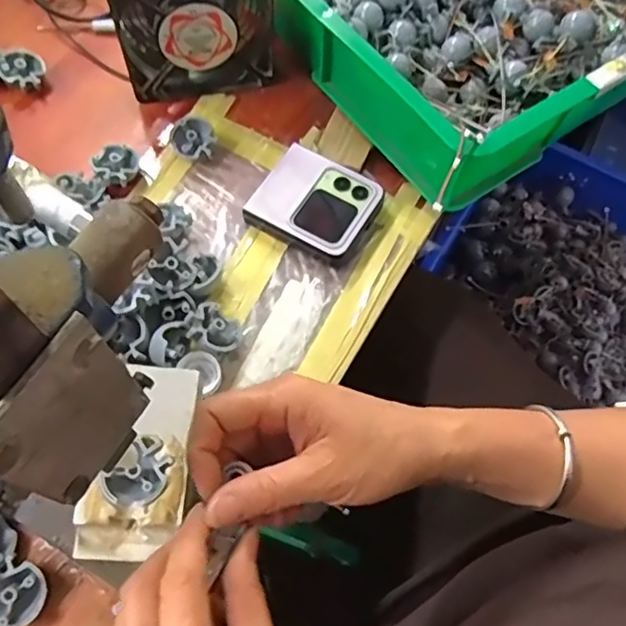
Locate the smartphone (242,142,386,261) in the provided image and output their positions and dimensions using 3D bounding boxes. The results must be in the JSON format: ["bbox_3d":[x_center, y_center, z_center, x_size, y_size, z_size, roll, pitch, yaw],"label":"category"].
[{"bbox_3d":[0.001,-0.084,0.465,0.087,0.022,0.078,29,68,11],"label":"smartphone"}]

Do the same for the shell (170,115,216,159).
[{"bbox_3d":[-0.097,-0.139,0.486,0.034,0.024,0.034,1,65,-1],"label":"shell"}]

